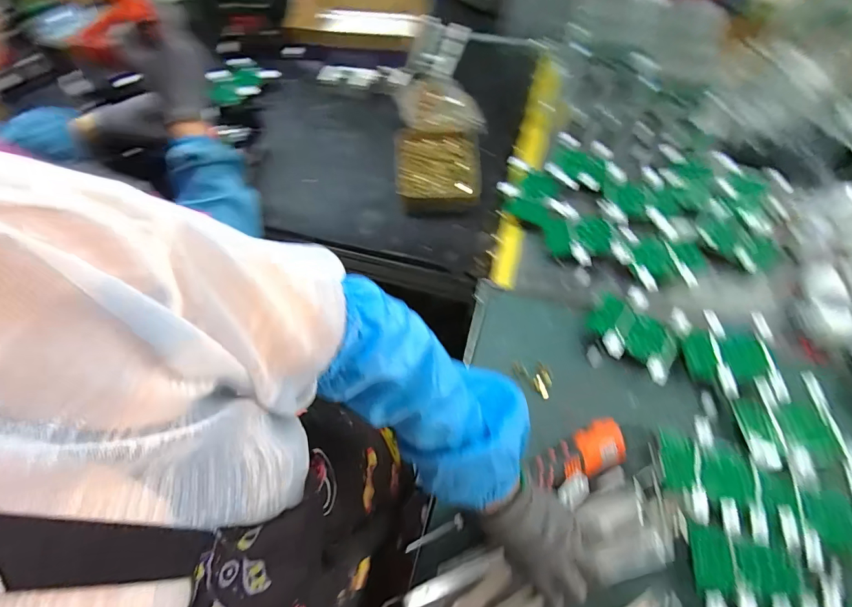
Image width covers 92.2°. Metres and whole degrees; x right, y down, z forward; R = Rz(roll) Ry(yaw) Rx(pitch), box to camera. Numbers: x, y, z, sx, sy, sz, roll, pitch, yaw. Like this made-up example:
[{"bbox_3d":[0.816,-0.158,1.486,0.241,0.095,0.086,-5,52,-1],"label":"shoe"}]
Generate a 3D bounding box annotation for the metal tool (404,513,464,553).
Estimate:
[{"bbox_3d":[0.011,0.278,0.491,0.075,0.007,0.015,-25,62,-9],"label":"metal tool"}]

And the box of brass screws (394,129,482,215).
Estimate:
[{"bbox_3d":[0.021,-0.252,0.774,0.160,0.032,0.184,-1,61,3],"label":"box of brass screws"}]

